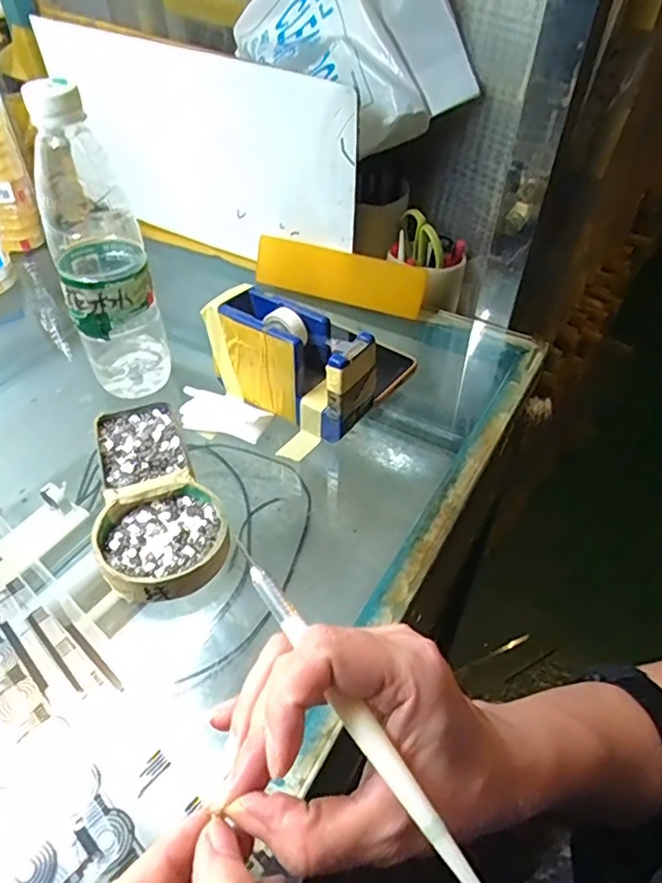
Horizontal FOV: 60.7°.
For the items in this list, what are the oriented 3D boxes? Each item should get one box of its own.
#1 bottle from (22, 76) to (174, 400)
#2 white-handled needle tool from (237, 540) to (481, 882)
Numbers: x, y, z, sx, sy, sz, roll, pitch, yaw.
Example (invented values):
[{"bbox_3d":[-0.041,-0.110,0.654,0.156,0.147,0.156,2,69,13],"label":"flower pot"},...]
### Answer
[{"bbox_3d":[-0.170,-0.141,0.419,0.063,0.211,0.069,-12,47,-12],"label":"bottle"},{"bbox_3d":[0.008,0.095,0.198,0.008,0.005,0.148,-29,66,-26],"label":"white-handled needle tool"}]

